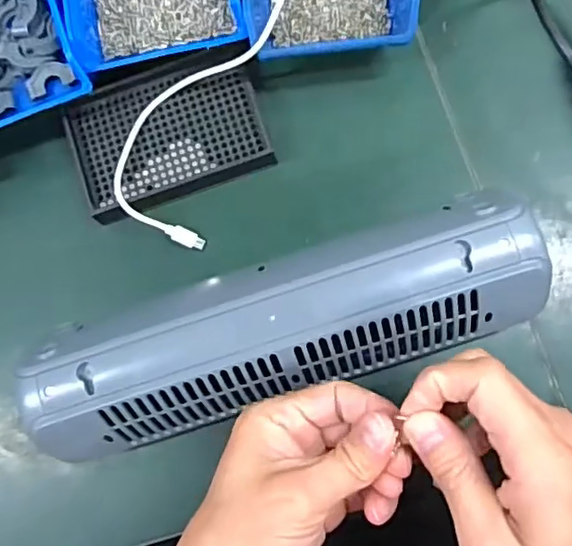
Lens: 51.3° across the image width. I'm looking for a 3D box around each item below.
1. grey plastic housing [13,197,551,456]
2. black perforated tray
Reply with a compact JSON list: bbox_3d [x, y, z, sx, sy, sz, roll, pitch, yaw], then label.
[{"bbox_3d":[-0.004,0.033,0.346,0.308,0.054,0.088,-18,80,2],"label":"grey plastic housing"},{"bbox_3d":[-0.081,-0.100,0.424,0.136,0.019,0.094,-17,80,3],"label":"black perforated tray"}]

